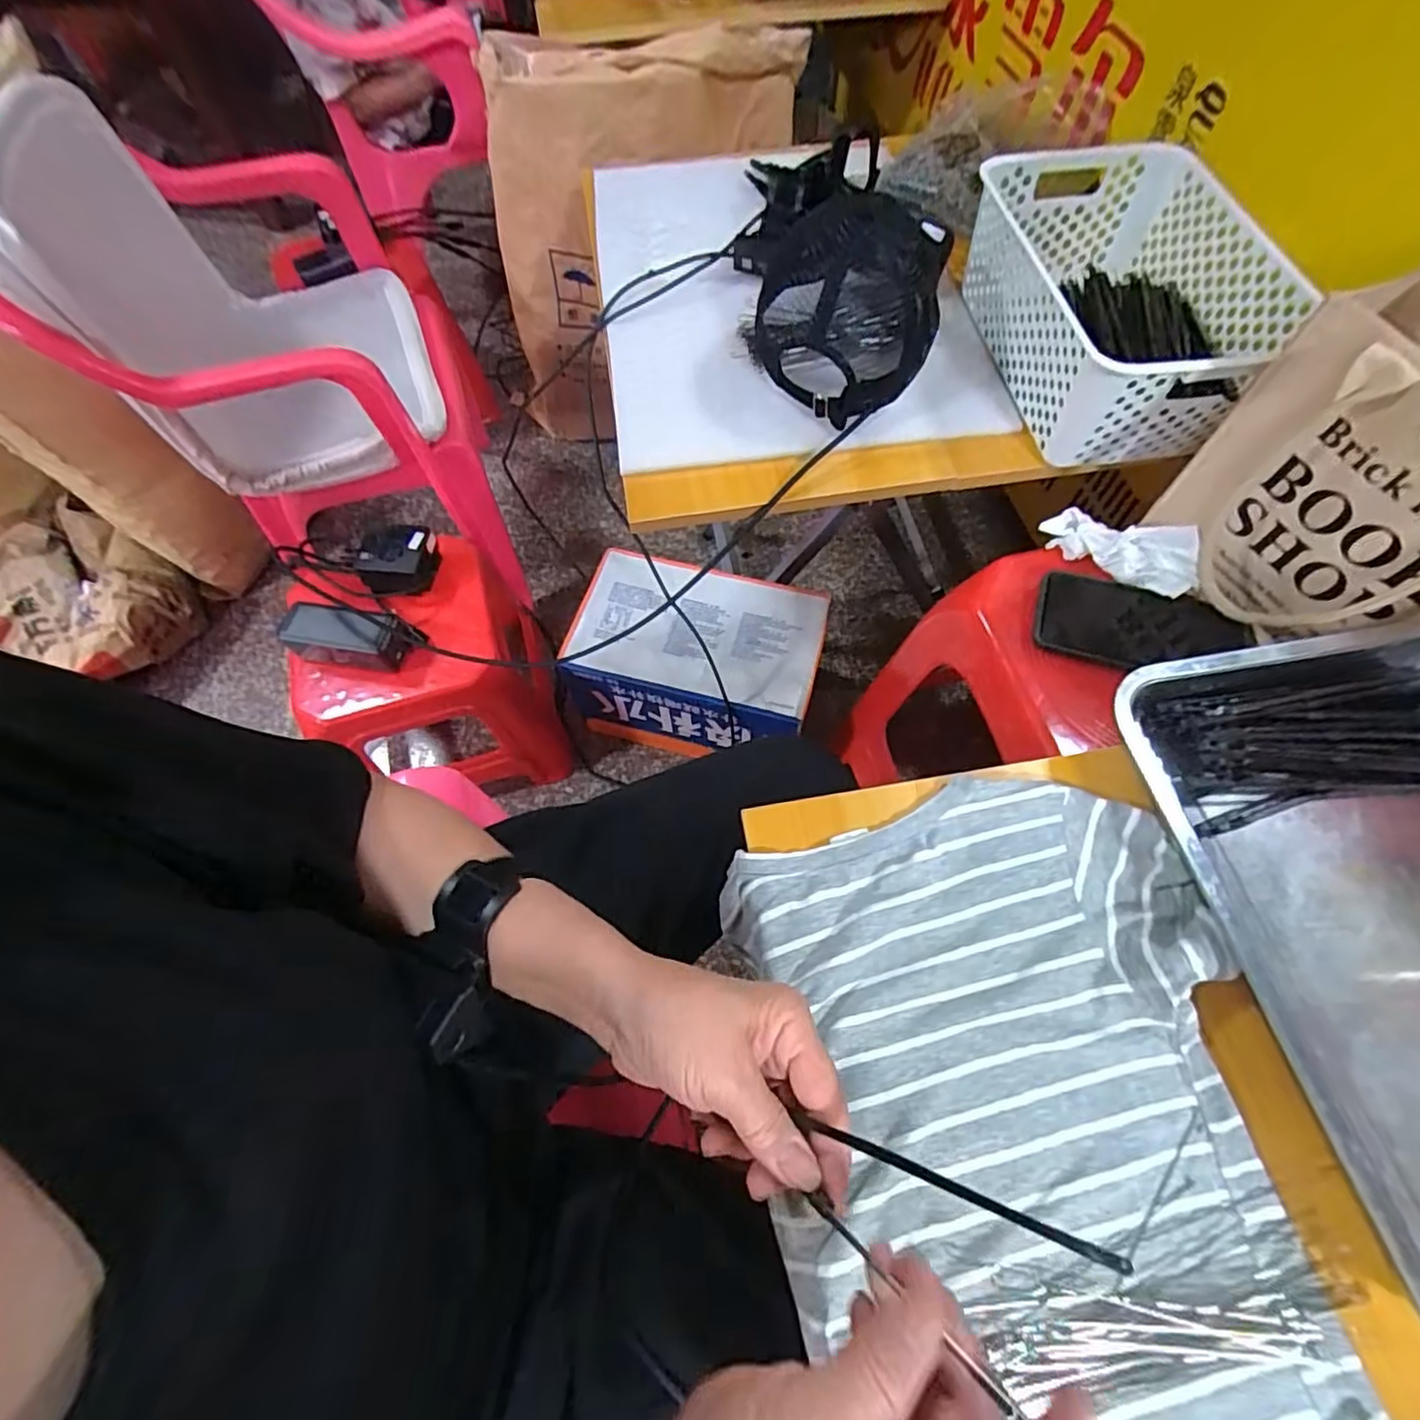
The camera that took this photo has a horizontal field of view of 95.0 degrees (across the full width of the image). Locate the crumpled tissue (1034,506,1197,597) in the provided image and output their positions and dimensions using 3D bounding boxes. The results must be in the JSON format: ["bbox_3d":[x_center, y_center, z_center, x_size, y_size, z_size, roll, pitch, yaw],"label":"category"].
[{"bbox_3d":[0.355,-0.143,0.566,0.125,0.033,0.060,32,69,16],"label":"crumpled tissue"}]

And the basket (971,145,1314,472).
[{"bbox_3d":[0.376,-0.379,0.603,0.203,0.106,0.323,-8,64,-2],"label":"basket"}]

